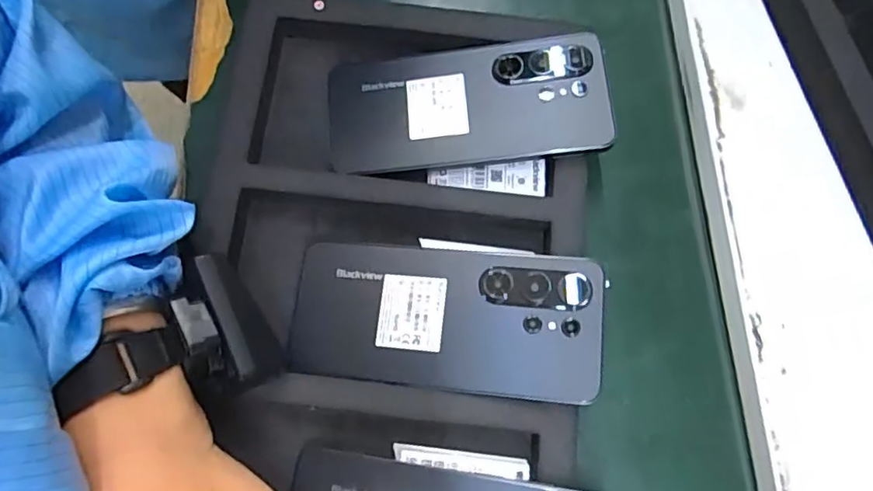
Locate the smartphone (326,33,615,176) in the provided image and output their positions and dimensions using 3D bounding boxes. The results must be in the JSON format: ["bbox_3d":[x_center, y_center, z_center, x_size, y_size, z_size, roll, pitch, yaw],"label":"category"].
[{"bbox_3d":[0.017,-0.085,0.365,0.167,0.008,0.078,-6,75,5],"label":"smartphone"}]

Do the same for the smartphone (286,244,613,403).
[{"bbox_3d":[0.003,0.039,0.326,0.168,0.012,0.076,4,76,8],"label":"smartphone"}]

